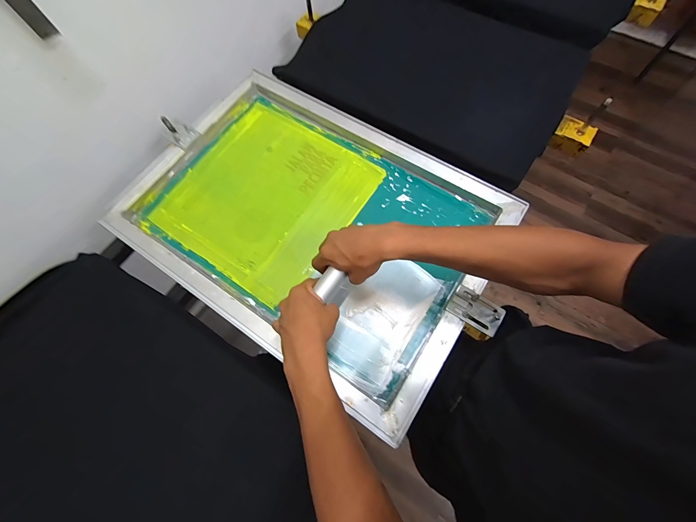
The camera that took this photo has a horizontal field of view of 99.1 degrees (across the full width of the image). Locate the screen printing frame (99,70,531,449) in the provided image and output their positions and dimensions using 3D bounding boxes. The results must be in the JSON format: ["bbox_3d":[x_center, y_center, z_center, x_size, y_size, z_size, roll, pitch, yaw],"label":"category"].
[{"bbox_3d":[-0.075,-0.086,0.567,0.657,0.037,0.459,32,74,13],"label":"screen printing frame"}]

